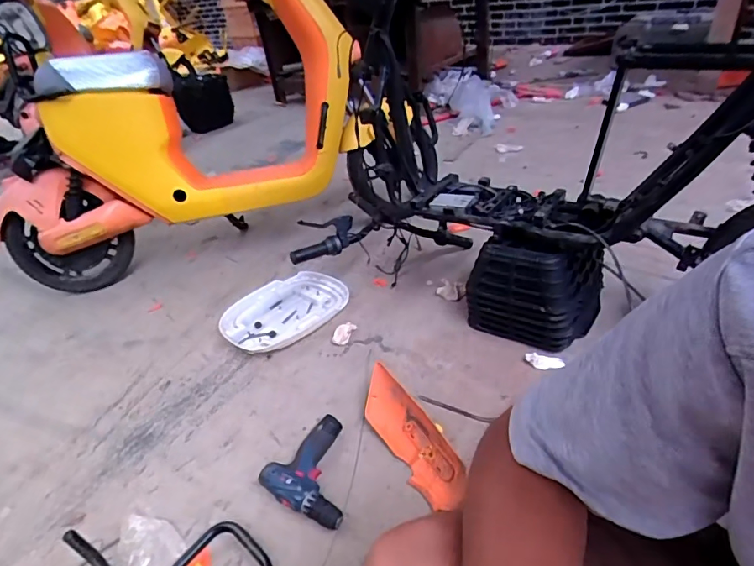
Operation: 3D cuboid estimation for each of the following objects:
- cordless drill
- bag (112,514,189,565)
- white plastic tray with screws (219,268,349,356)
[{"bbox_3d":[-0.143,0.363,0.928,0.152,0.050,0.219,-6,33,3],"label":"cordless drill"},{"bbox_3d":[-0.411,0.472,0.853,0.154,0.013,0.099,21,43,36],"label":"bag"},{"bbox_3d":[-0.253,0.069,1.400,0.278,0.050,0.384,17,41,32],"label":"white plastic tray with screws"}]

